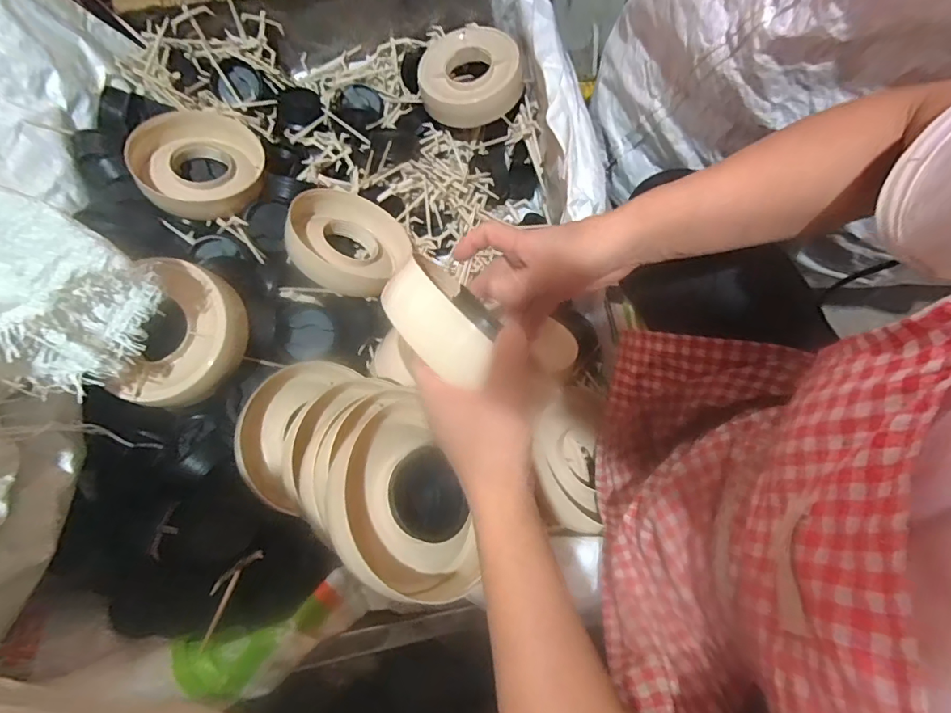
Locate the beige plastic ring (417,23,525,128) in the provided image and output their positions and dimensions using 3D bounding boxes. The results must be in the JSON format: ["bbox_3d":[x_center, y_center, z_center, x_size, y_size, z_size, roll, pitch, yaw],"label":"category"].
[{"bbox_3d":[-0.007,-0.434,0.738,0.157,0.033,0.164,-2,79,13],"label":"beige plastic ring"}]

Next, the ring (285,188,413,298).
[{"bbox_3d":[-0.172,-0.154,0.646,0.154,0.029,0.165,17,52,-23],"label":"ring"}]

